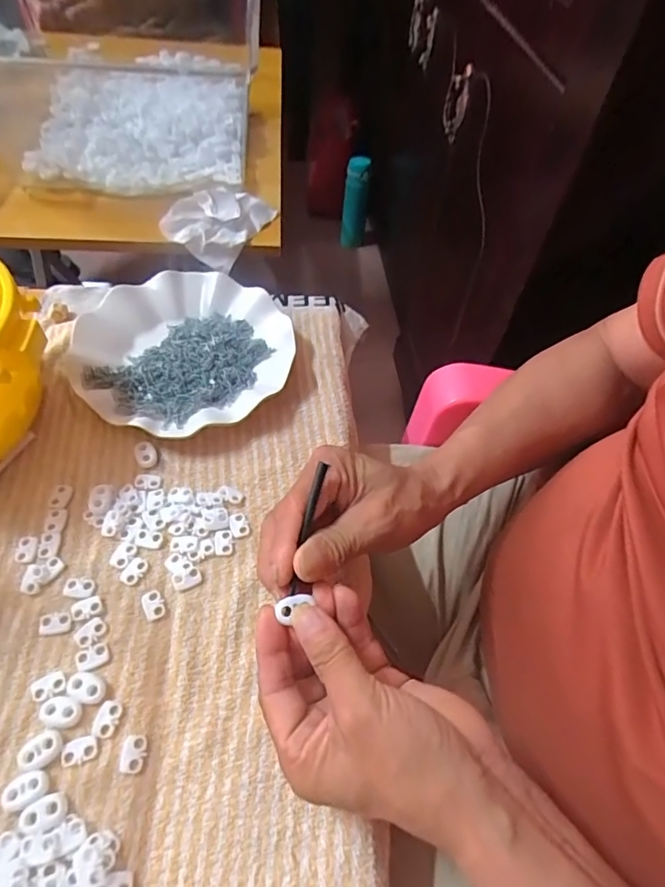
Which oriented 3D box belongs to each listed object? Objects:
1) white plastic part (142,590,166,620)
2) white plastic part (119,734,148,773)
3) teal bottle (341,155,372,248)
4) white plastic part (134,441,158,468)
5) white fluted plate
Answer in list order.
[{"bbox_3d":[-0.116,0.103,0.335,0.013,0.004,0.019,-21,59,-19],"label":"white plastic part"},{"bbox_3d":[-0.110,0.171,0.288,0.014,0.004,0.018,0,54,-5],"label":"white plastic part"},{"bbox_3d":[0.062,-0.648,1.439,0.067,0.258,0.054,4,54,-2],"label":"teal bottle"},{"bbox_3d":[-0.142,0.009,0.397,0.015,0.009,0.019,-21,59,-19],"label":"white plastic part"},{"bbox_3d":[-0.136,-0.087,0.460,0.200,0.026,0.179,38,60,20],"label":"white fluted plate"}]

